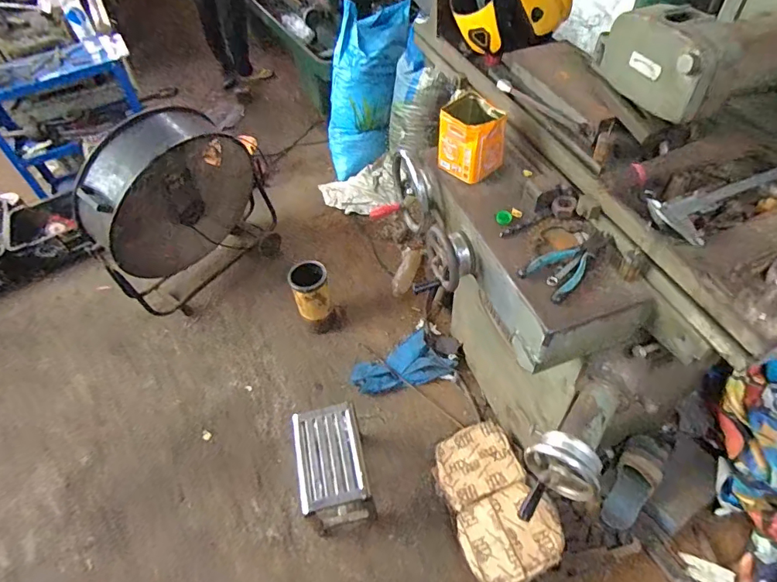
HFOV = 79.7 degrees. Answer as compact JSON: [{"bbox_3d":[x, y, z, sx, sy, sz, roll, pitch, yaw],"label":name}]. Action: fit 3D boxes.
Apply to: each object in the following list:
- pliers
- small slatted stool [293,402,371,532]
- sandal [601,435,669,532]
[{"bbox_3d":[0.351,-0.057,0.881,0.193,0.028,0.095,-32,54,-19],"label":"pliers"},{"bbox_3d":[-0.159,0.534,1.427,0.204,0.234,0.290,-12,50,-5],"label":"small slatted stool"},{"bbox_3d":[0.724,0.557,1.361,0.124,0.082,0.287,28,73,26],"label":"sandal"}]

